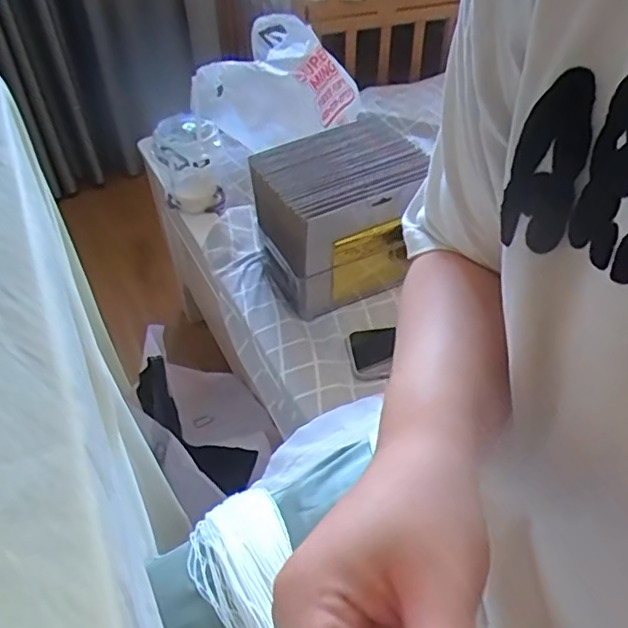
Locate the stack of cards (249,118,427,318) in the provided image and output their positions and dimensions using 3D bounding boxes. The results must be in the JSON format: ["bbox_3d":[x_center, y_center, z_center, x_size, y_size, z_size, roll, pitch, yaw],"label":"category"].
[{"bbox_3d":[0.034,-0.126,0.768,0.194,0.160,0.160,-19,43,-16],"label":"stack of cards"}]

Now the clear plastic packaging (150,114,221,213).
[{"bbox_3d":[-0.191,-0.225,0.920,0.096,0.137,0.084,-12,42,-9],"label":"clear plastic packaging"}]

